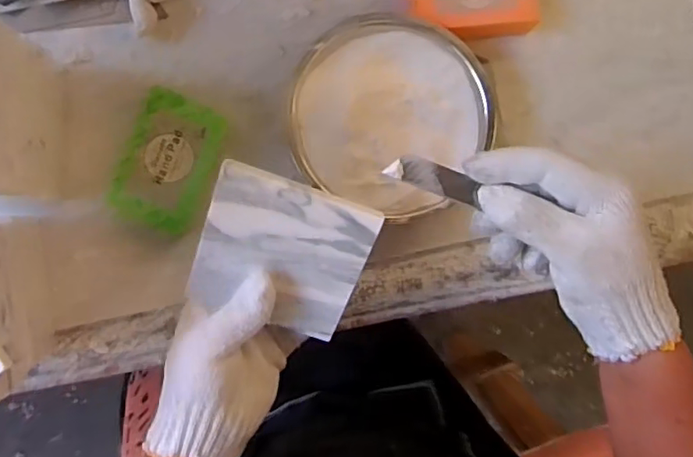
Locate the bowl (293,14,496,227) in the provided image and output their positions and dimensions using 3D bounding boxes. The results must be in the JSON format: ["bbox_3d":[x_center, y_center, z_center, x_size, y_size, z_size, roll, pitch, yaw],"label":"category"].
[{"bbox_3d":[0.032,-0.082,0.440,0.139,0.044,0.136,0,89,-8],"label":"bowl"}]

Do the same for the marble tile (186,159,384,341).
[{"bbox_3d":[-0.041,0.017,0.371,0.099,0.006,0.099,19,117,-6],"label":"marble tile"}]

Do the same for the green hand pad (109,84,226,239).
[{"bbox_3d":[-0.129,-0.048,0.429,0.060,0.031,0.093,19,86,-8],"label":"green hand pad"}]

